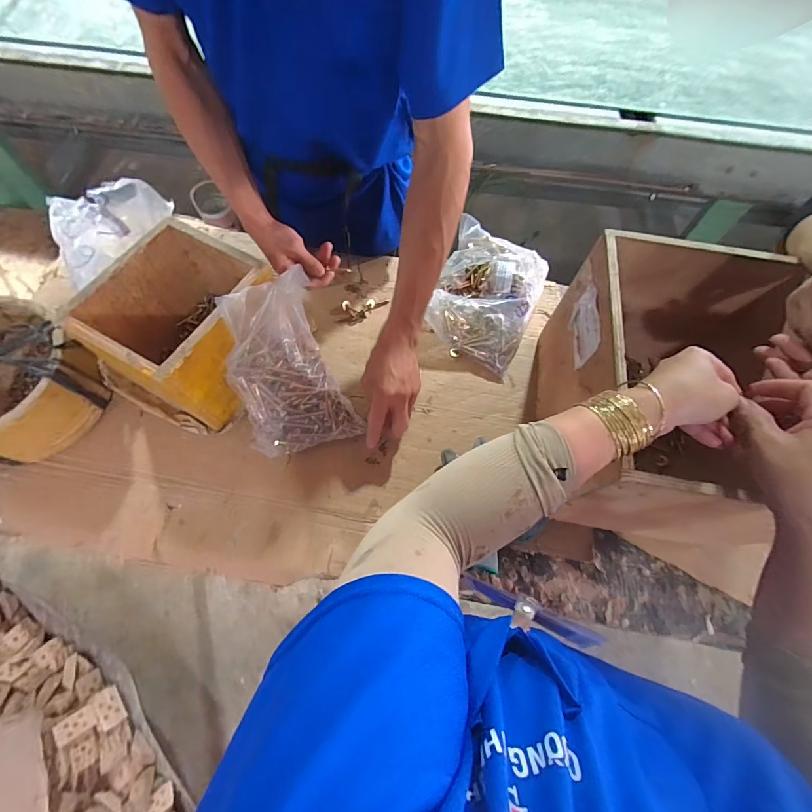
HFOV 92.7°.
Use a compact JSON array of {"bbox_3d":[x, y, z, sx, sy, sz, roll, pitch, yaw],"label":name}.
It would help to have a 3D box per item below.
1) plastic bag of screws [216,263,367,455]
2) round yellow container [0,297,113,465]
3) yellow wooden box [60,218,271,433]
[{"bbox_3d":[-0.171,-0.041,0.538,0.160,0.083,0.249,-25,103,-8],"label":"plastic bag of screws"},{"bbox_3d":[-0.573,-0.036,0.559,0.223,0.109,0.203,1,66,-2],"label":"round yellow container"},{"bbox_3d":[-0.316,-0.111,0.568,0.194,0.164,0.215,28,68,10],"label":"yellow wooden box"}]

